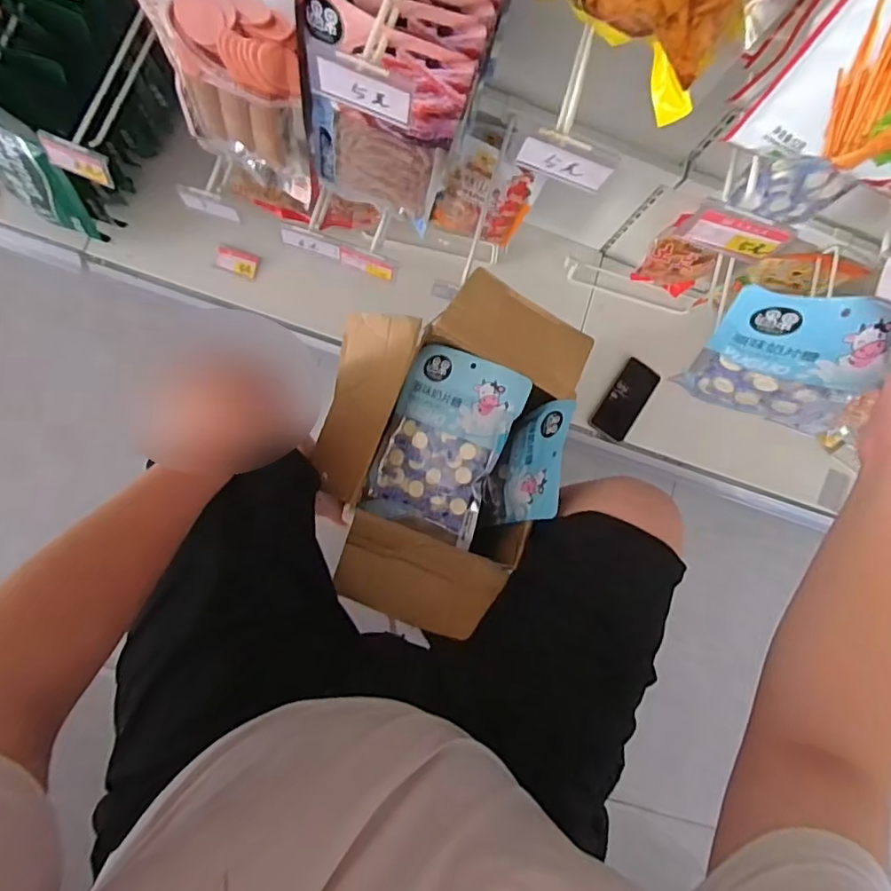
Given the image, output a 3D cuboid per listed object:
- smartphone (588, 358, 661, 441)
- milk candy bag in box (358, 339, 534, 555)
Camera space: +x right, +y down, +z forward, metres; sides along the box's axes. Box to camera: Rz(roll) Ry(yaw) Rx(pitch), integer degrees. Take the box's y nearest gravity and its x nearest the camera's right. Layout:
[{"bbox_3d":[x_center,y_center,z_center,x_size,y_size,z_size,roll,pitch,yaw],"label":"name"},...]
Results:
[{"bbox_3d":[0.346,-0.088,1.069,0.072,0.010,0.152,33,90,11],"label":"smartphone"},{"bbox_3d":[0.000,-0.003,0.730,0.149,0.035,0.231,20,89,11],"label":"milk candy bag in box"}]

